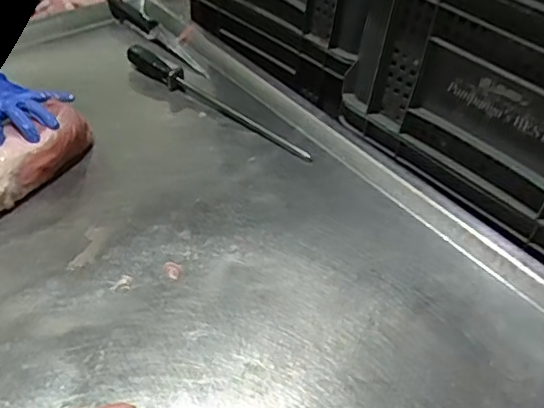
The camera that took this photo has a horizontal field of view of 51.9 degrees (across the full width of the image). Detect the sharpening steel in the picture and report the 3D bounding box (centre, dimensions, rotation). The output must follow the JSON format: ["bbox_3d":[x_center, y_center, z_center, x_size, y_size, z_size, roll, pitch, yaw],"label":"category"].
[{"bbox_3d":[-0.094,-0.174,0.927,0.381,0.041,0.027,31,51,22],"label":"sharpening steel"}]

